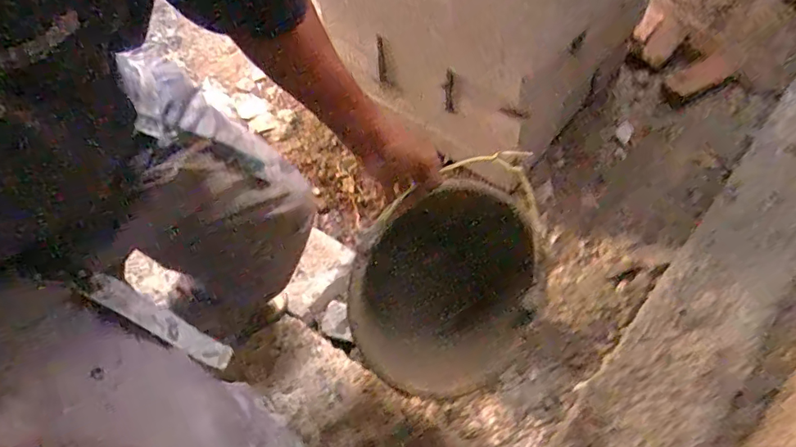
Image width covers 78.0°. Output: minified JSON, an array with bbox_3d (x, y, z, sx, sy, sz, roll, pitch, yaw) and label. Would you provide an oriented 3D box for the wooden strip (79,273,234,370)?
[{"bbox_3d":[-0.230,0.100,0.483,0.012,0.157,0.027,-14,43,40],"label":"wooden strip"}]

